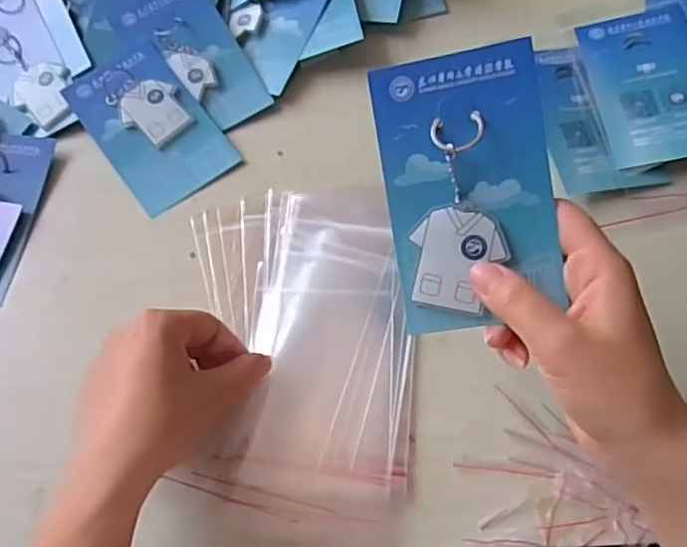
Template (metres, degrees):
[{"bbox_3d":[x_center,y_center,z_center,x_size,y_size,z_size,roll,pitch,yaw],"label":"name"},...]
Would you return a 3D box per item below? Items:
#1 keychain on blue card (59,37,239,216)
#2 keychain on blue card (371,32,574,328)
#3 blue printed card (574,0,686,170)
[{"bbox_3d":[-0.146,-0.112,0.477,0.079,0.013,0.131,-35,68,-13],"label":"keychain on blue card"},{"bbox_3d":[0.061,-0.041,0.312,0.078,0.006,0.133,-9,93,12],"label":"keychain on blue card"},{"bbox_3d":[0.225,-0.140,0.464,0.080,0.012,0.138,-5,65,1],"label":"blue printed card"}]

